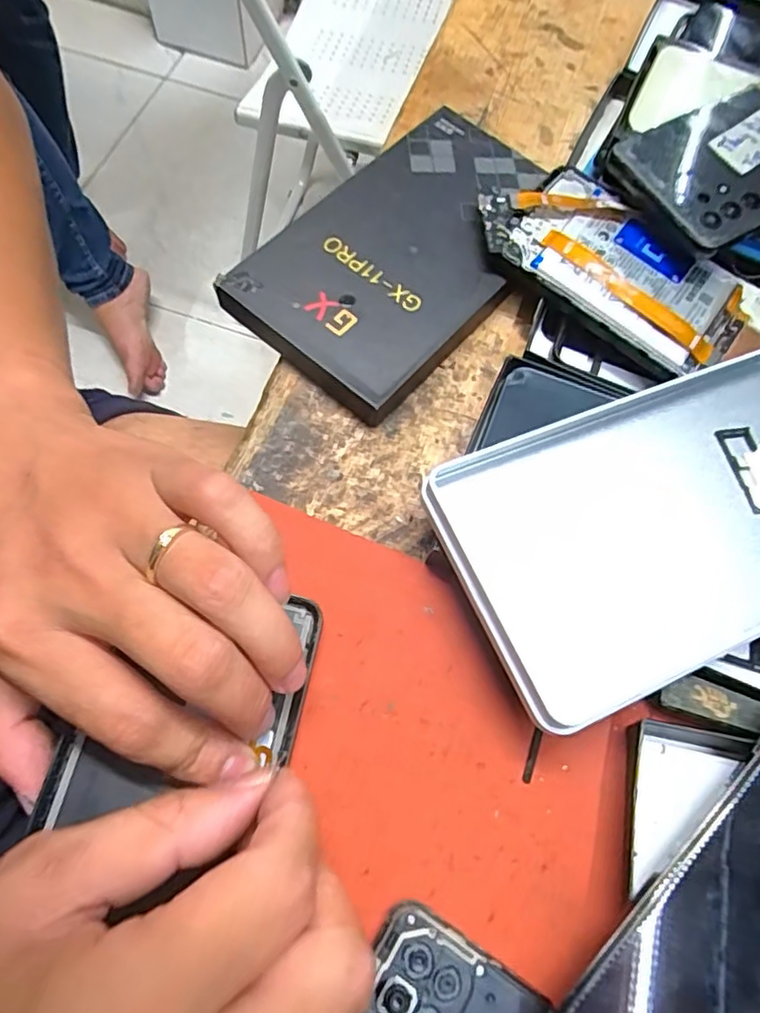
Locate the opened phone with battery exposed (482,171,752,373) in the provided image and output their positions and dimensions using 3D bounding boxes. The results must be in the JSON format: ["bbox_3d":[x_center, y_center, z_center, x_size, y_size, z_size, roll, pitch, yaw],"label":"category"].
[{"bbox_3d":[0.109,-0.113,0.279,0.125,0.011,0.062,34,72,11],"label":"opened phone with battery exposed"}]

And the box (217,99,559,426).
[{"bbox_3d":[0.013,-0.123,0.290,0.095,0.022,0.162,39,73,12],"label":"box"}]

